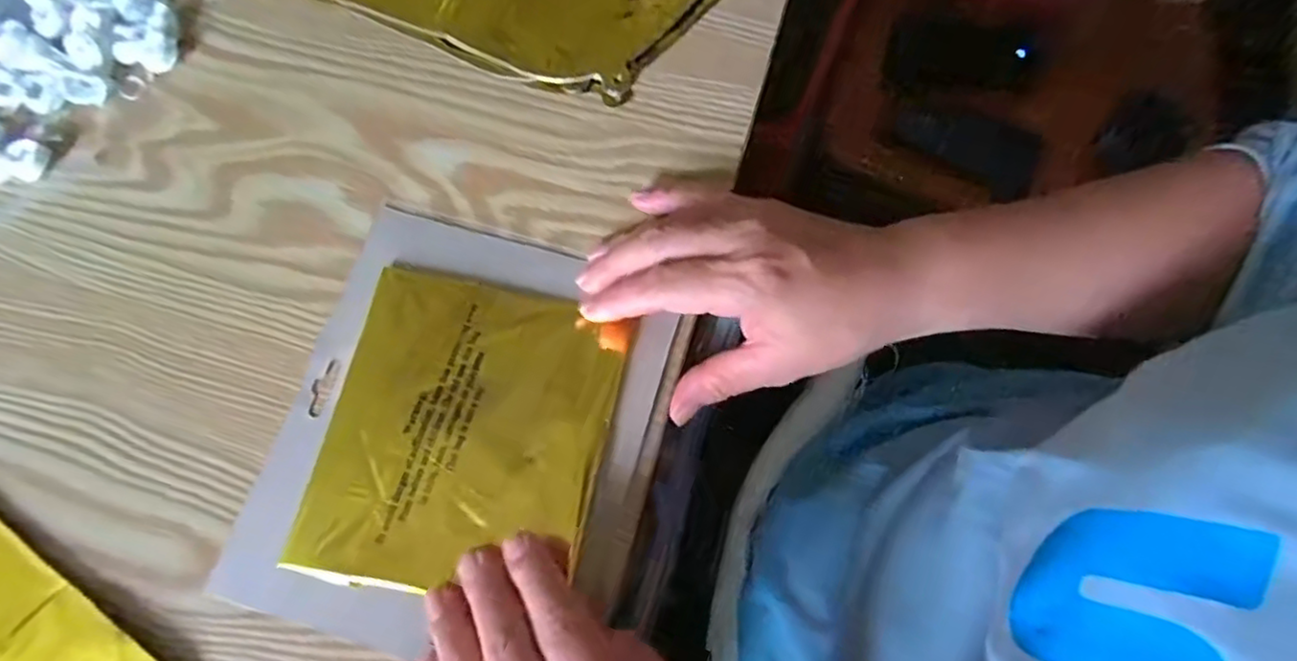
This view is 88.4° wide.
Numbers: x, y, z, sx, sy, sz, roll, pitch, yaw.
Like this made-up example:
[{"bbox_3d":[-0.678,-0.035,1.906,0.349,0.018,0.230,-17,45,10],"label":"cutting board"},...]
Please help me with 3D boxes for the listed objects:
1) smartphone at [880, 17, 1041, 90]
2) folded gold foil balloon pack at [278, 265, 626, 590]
[{"bbox_3d":[0.357,-0.319,0.771,0.157,0.072,0.010,16,52,21],"label":"smartphone"},{"bbox_3d":[-0.083,0.045,0.305,0.124,0.009,0.140,11,73,4],"label":"folded gold foil balloon pack"}]

